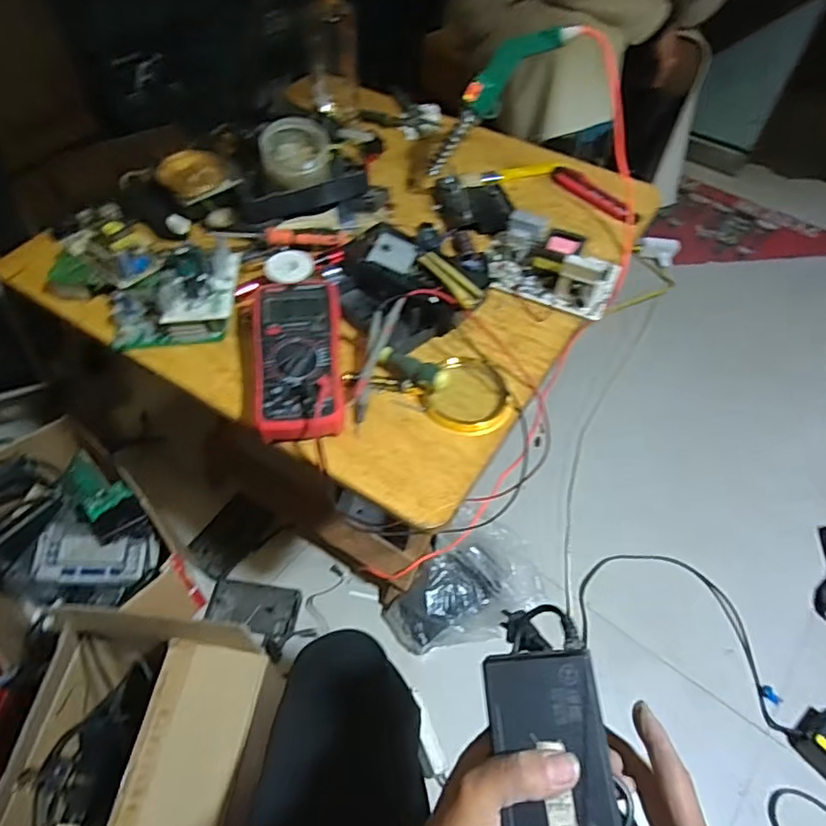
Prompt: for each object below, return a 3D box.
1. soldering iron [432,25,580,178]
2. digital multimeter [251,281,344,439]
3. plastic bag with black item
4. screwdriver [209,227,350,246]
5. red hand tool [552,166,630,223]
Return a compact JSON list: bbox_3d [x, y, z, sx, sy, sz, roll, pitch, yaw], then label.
[{"bbox_3d":[0.095,-0.397,0.716,0.041,0.230,0.049,21,41,-41],"label":"soldering iron"},{"bbox_3d":[-0.121,-0.055,0.597,0.092,0.045,0.187,-4,54,-4],"label":"digital multimeter"},{"bbox_3d":[0.083,0.304,0.989,0.253,0.116,0.176,-2,54,-3],"label":"plastic bag with black item"},{"bbox_3d":[-0.164,-0.223,0.717,0.163,0.020,0.025,-2,54,-3],"label":"screwdriver"},{"bbox_3d":[0.261,-0.314,0.823,0.033,0.018,0.157,-31,61,-22],"label":"red hand tool"}]

